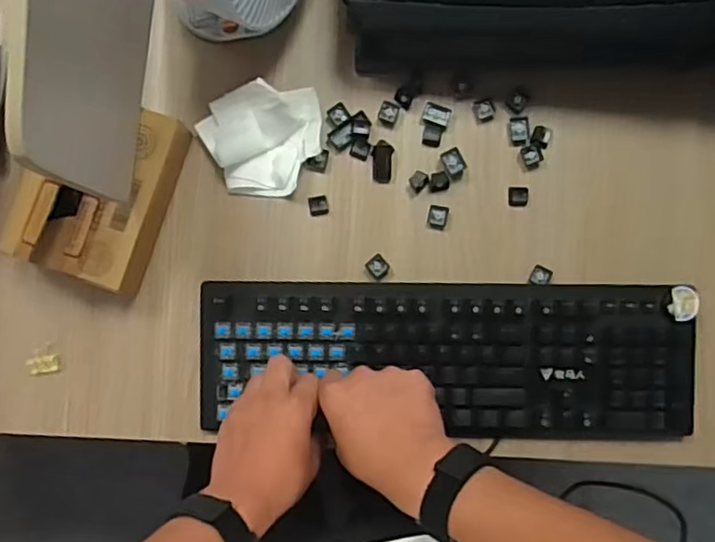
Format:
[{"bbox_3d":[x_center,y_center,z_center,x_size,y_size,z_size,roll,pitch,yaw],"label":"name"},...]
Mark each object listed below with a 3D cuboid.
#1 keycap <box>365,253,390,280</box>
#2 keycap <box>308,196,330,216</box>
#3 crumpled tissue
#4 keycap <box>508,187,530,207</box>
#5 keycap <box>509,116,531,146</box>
[{"bbox_3d":[0.020,-0.003,0.599,0.019,0.004,0.021,-41,89,-1],"label":"keycap"},{"bbox_3d":[-0.037,-0.063,0.604,0.019,0.004,0.019,0,88,0],"label":"keycap"},{"bbox_3d":[-0.091,-0.124,0.584,0.108,0.044,0.100,4,88,0],"label":"crumpled tissue"},{"bbox_3d":[0.156,-0.072,0.605,0.019,0.007,0.018,3,88,0],"label":"keycap"},{"bbox_3d":[0.157,-0.135,0.607,0.019,0.004,0.027,-5,88,0],"label":"keycap"}]

